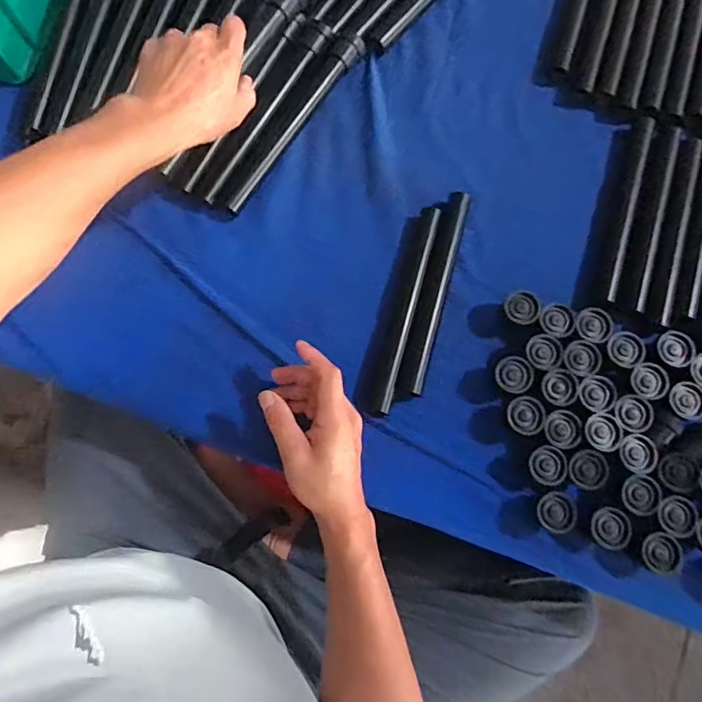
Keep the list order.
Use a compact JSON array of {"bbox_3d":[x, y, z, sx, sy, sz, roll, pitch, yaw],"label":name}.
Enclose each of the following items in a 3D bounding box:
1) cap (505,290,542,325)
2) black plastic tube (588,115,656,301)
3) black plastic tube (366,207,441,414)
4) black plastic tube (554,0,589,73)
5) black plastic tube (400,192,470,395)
[{"bbox_3d":[0.176,-0.044,0.520,0.034,0.025,0.034,0,78,-1],"label":"cap"},{"bbox_3d":[0.294,-0.158,0.548,0.020,0.026,0.226,18,78,3],"label":"black plastic tube"},{"bbox_3d":[0.056,-0.044,0.519,0.022,0.022,0.218,16,78,3],"label":"black plastic tube"},{"bbox_3d":[0.278,-0.426,0.607,0.020,0.027,0.209,16,78,3],"label":"black plastic tube"},{"bbox_3d":[0.087,-0.063,0.526,0.021,0.026,0.219,16,78,3],"label":"black plastic tube"}]

